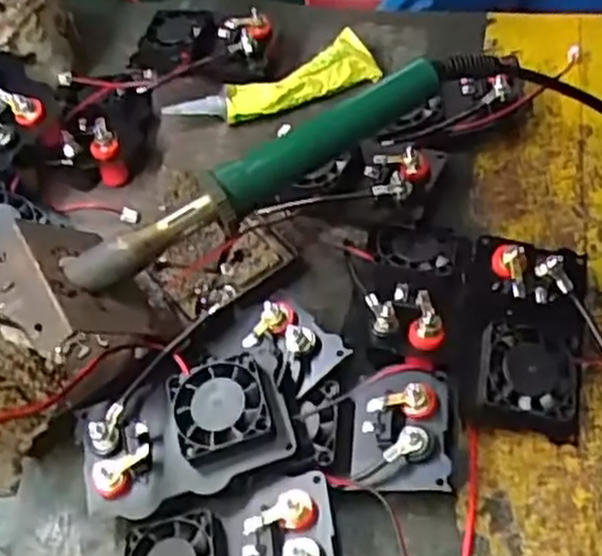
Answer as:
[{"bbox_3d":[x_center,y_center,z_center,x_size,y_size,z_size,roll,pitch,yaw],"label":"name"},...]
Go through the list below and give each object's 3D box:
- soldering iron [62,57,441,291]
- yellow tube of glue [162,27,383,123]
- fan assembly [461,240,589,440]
[{"bbox_3d":[-0.017,-0.048,0.361,0.191,0.026,0.022,-31,57,-15],"label":"soldering iron"},{"bbox_3d":[-0.016,-0.117,0.487,0.129,0.021,0.027,-20,55,-8],"label":"yellow tube of glue"},{"bbox_3d":[0.102,0.022,0.365,0.052,0.034,0.091,6,56,11],"label":"fan assembly"}]

